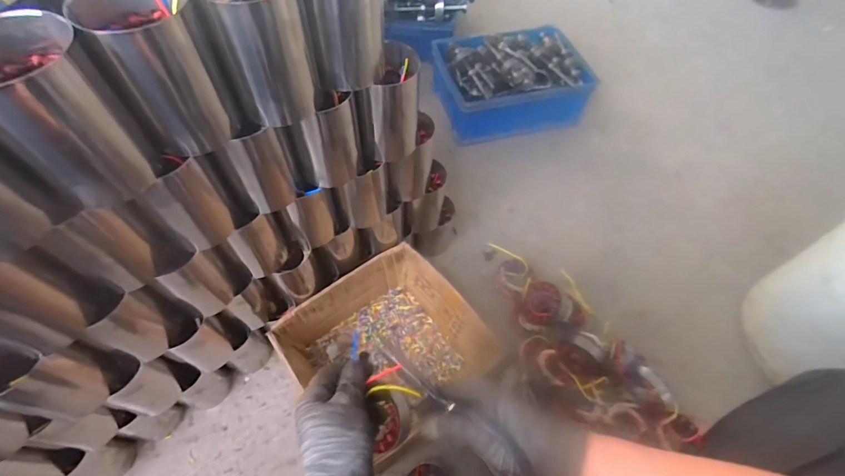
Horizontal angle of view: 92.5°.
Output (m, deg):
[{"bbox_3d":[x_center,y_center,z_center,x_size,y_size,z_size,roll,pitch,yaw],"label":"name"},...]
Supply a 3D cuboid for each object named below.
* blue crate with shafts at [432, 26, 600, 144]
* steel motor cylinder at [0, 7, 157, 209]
[{"bbox_3d":[0.251,-0.445,1.173,0.395,0.178,0.311,-14,60,-11],"label":"blue crate with shafts"},{"bbox_3d":[-0.307,-0.104,0.346,0.087,0.141,0.081,-31,64,-20],"label":"steel motor cylinder"}]

